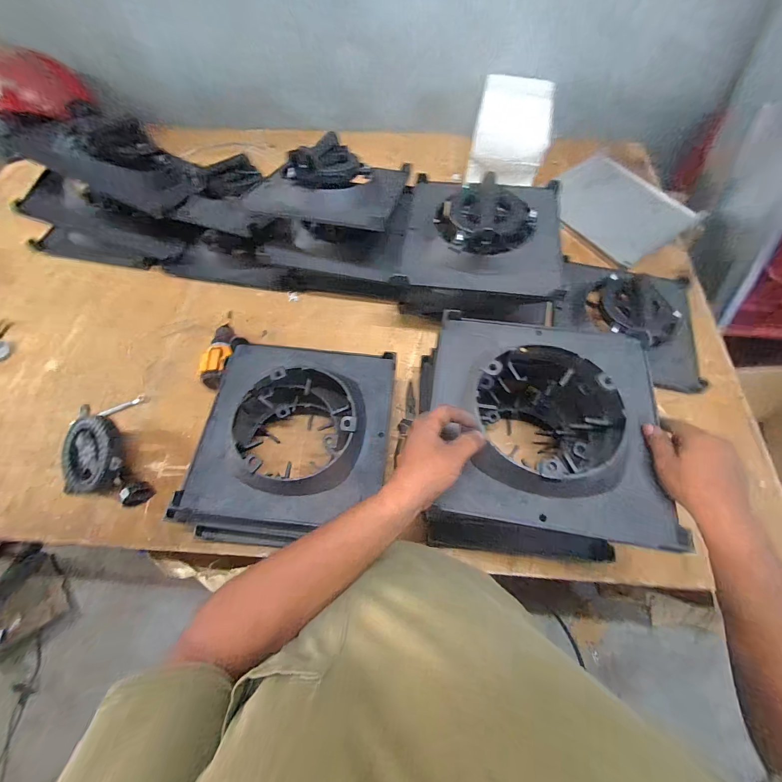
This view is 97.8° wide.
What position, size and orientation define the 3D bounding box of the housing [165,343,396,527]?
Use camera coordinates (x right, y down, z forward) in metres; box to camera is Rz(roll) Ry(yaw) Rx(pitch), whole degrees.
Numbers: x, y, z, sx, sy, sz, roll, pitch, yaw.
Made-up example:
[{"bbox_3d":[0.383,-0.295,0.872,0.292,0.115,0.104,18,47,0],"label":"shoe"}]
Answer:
[{"bbox_3d":[-0.152,0.059,0.574,0.290,0.103,0.304,5,65,2],"label":"housing"}]

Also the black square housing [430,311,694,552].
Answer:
[{"bbox_3d":[0.206,0.048,0.490,0.291,0.139,0.295,5,61,9],"label":"black square housing"}]

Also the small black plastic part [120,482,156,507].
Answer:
[{"bbox_3d":[-0.435,0.176,0.583,0.044,0.043,0.024,-28,69,-13],"label":"small black plastic part"}]

